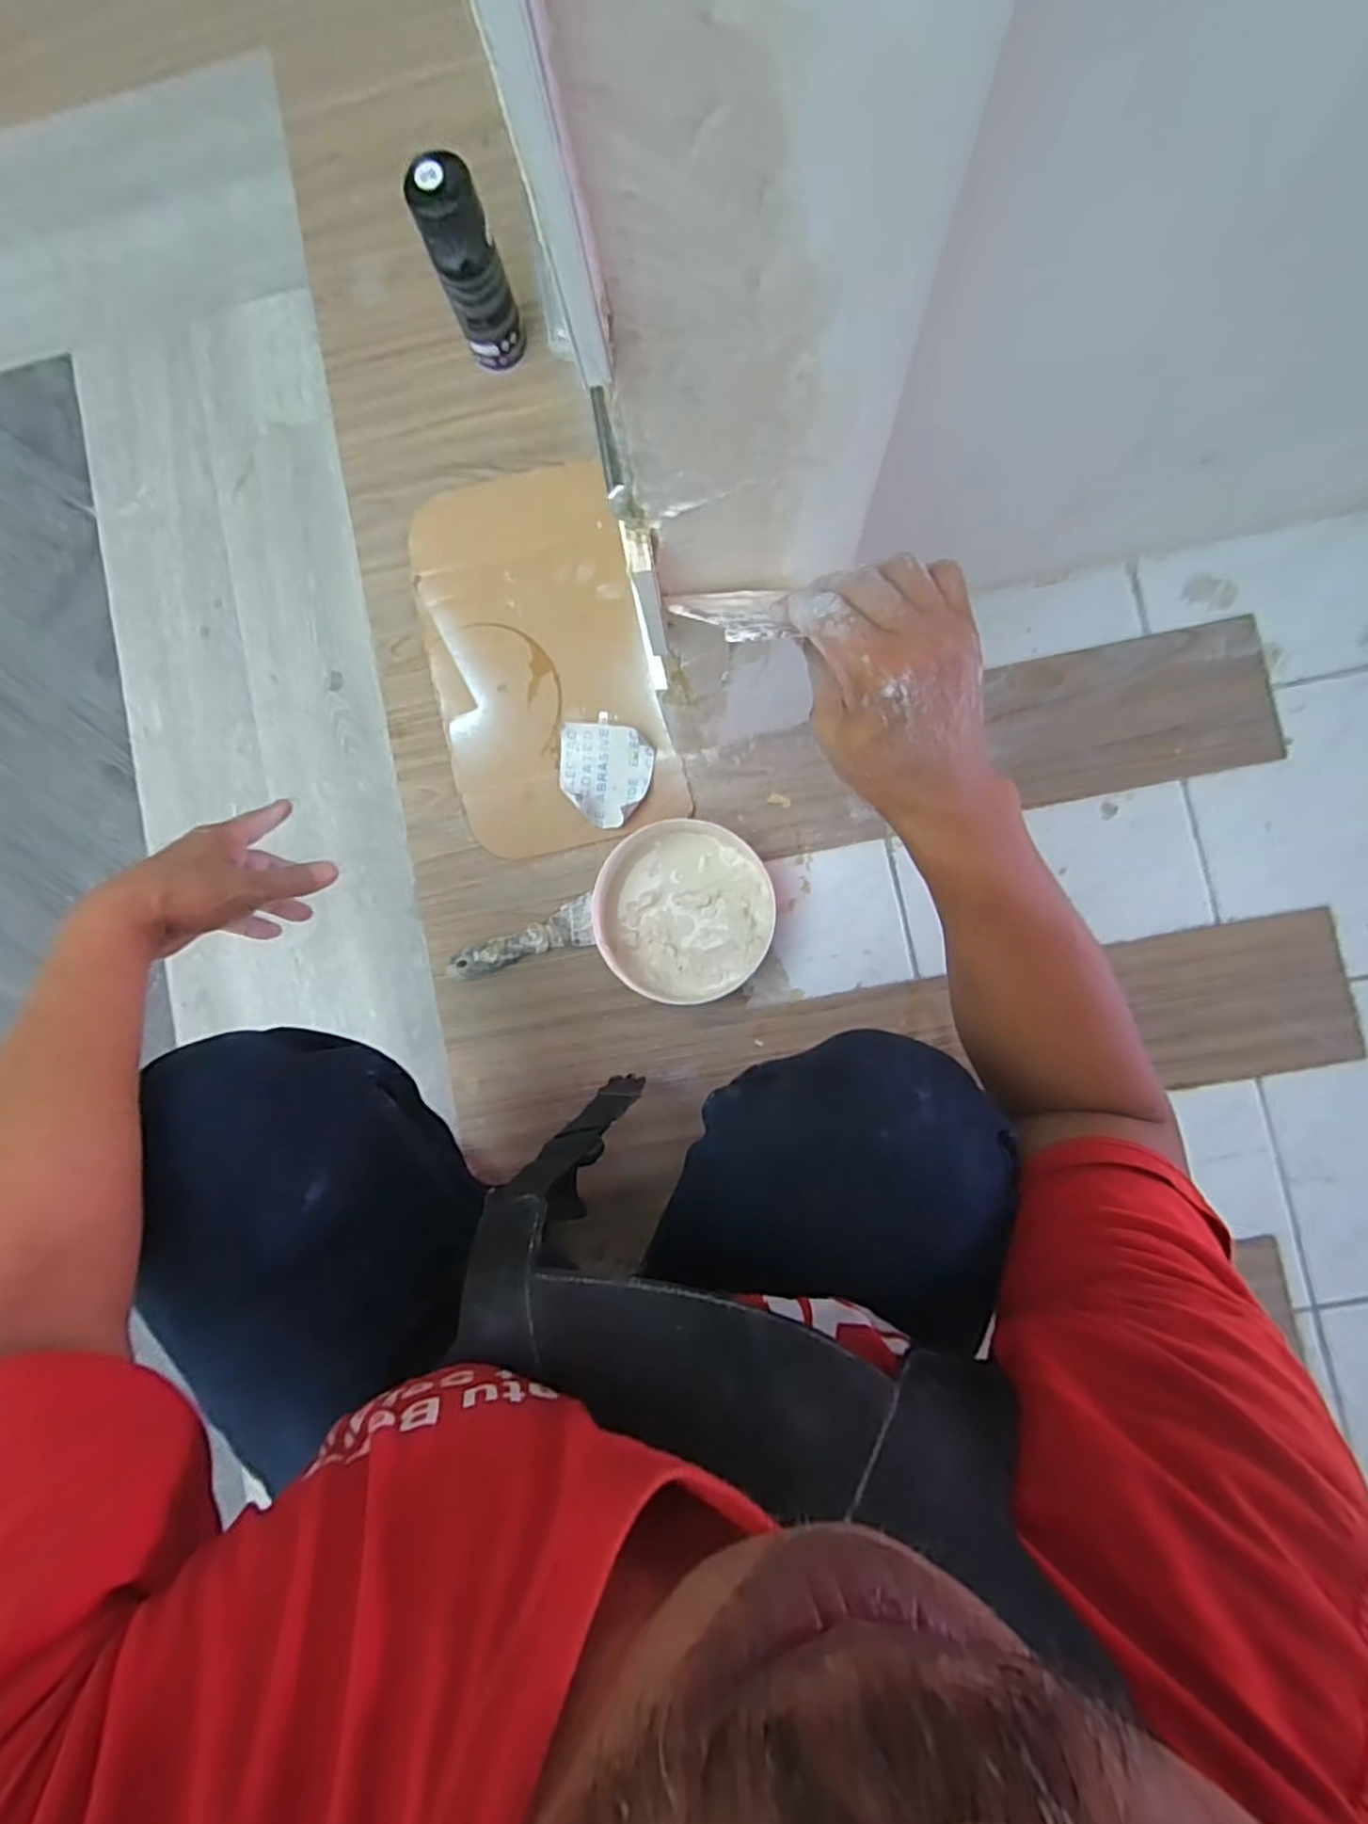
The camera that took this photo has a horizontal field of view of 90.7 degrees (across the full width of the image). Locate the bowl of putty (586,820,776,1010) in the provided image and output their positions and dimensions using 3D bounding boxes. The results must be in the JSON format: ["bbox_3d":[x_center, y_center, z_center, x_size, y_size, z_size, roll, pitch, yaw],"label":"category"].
[{"bbox_3d":[0.001,-0.002,0.698,0.176,0.059,0.174,0,90,4],"label":"bowl of putty"}]

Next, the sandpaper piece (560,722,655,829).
[{"bbox_3d":[-0.084,-0.146,0.720,0.098,0.020,0.107,2,90,4],"label":"sandpaper piece"}]

